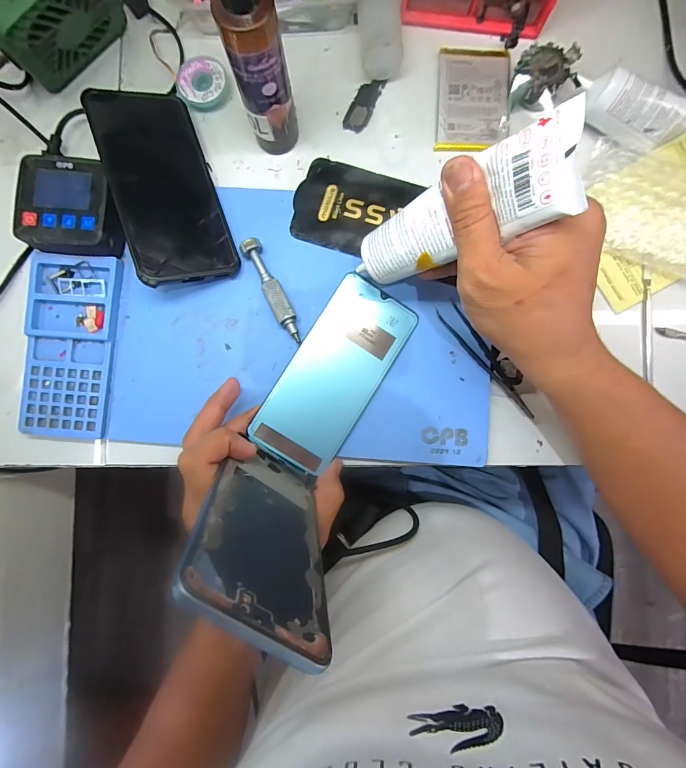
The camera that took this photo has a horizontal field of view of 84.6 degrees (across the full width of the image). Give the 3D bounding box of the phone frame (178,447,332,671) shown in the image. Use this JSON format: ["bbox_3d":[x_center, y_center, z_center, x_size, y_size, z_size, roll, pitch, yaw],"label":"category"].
[{"bbox_3d":[-0.042,0.076,0.212,0.072,0.155,0.004,37,96,-15],"label":"phone frame"}]

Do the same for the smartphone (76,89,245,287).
[{"bbox_3d":[-0.144,-0.162,0.304,0.079,0.007,0.167,-17,85,-27],"label":"smartphone"}]

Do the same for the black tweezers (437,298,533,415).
[{"bbox_3d":[0.115,-0.019,0.303,0.017,0.008,0.110,-35,85,-2],"label":"black tweezers"}]

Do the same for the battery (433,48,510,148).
[{"bbox_3d":[0.114,-0.248,0.328,0.060,0.005,0.093,4,85,1],"label":"battery"}]

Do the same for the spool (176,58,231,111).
[{"bbox_3d":[-0.122,-0.264,0.333,0.044,0.013,0.042,0,85,1],"label":"spool"}]

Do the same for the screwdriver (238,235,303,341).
[{"bbox_3d":[-0.056,-0.076,0.307,0.017,0.017,0.090,-29,85,-2],"label":"screwdriver"}]

